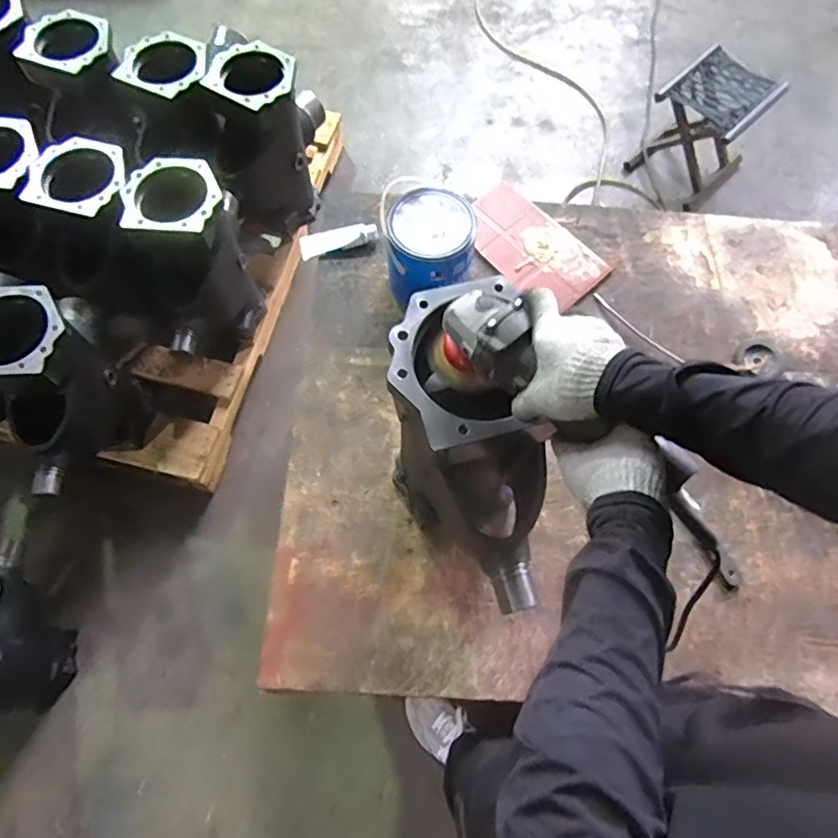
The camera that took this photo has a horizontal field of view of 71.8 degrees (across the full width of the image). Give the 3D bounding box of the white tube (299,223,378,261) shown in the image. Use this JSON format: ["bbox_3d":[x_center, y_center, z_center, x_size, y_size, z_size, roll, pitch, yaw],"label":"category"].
[{"bbox_3d":[-0.156,-0.347,1.123,0.149,0.032,0.051,-13,68,-7],"label":"white tube"}]

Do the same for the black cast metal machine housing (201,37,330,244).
[{"bbox_3d":[-0.368,-0.680,1.449,0.193,0.404,0.316,11,67,3],"label":"black cast metal machine housing"}]

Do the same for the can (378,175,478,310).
[{"bbox_3d":[0.015,-0.300,1.016,0.156,0.148,0.163,1,67,-1],"label":"can"}]

